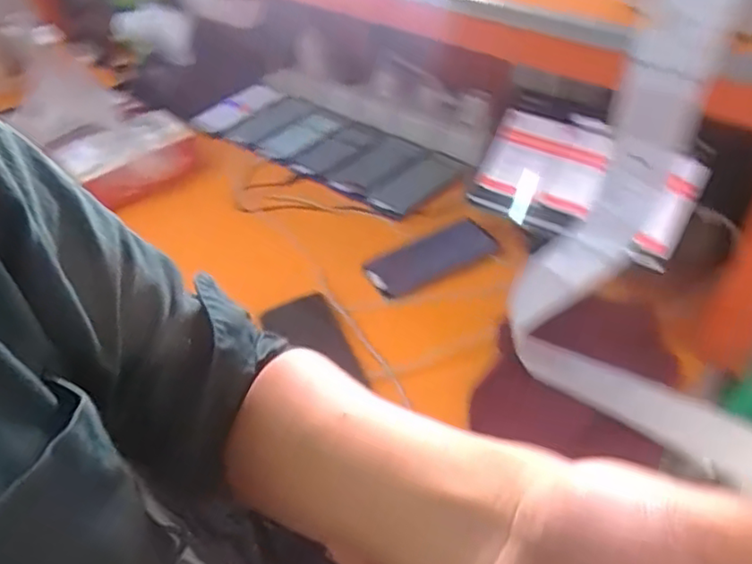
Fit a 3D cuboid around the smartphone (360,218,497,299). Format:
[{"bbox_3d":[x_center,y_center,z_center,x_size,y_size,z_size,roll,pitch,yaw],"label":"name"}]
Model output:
[{"bbox_3d":[0.068,-0.034,0.793,0.165,0.013,0.081,-26,47,-20],"label":"smartphone"}]

